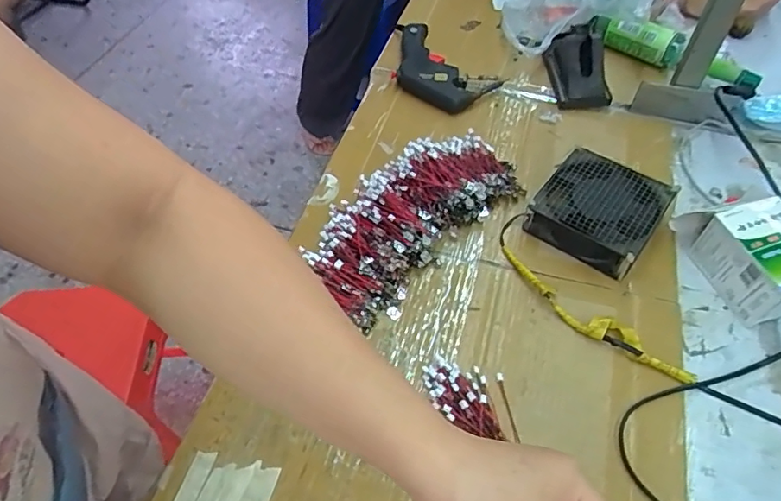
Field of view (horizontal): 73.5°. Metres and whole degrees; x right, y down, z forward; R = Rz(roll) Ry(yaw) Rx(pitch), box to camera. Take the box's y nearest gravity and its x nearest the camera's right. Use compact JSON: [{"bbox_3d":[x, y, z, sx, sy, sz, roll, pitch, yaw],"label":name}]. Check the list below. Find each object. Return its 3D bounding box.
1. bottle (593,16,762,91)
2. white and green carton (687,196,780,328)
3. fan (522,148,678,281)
[{"bbox_3d":[0.391,-0.274,0.724,0.222,0.059,0.052,26,58,20],"label":"bottle"},{"bbox_3d":[0.368,0.007,0.517,0.085,0.068,0.103,-12,54,-7],"label":"white and green carton"},{"bbox_3d":[0.225,-0.043,0.571,0.117,0.041,0.118,32,61,23],"label":"fan"}]

